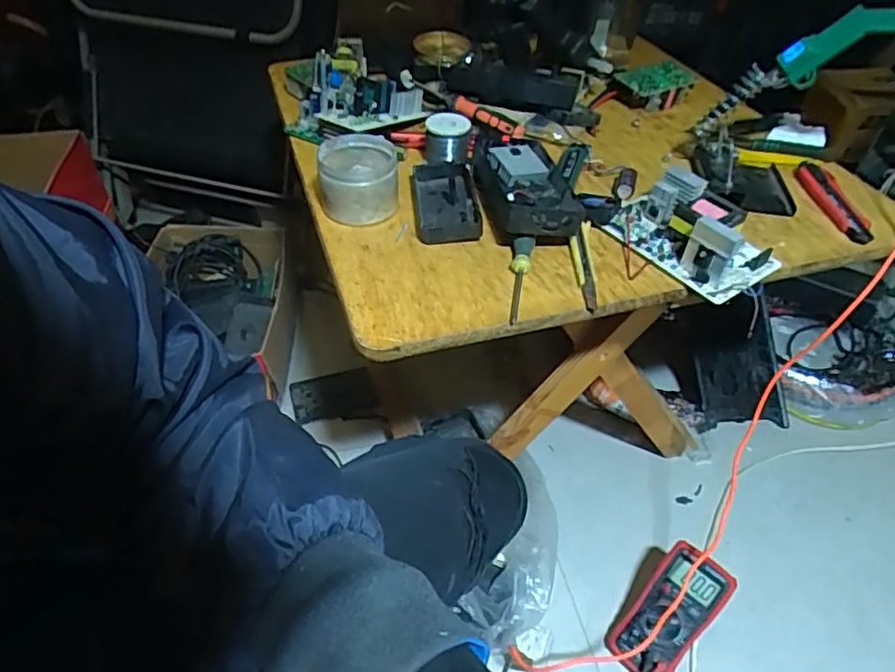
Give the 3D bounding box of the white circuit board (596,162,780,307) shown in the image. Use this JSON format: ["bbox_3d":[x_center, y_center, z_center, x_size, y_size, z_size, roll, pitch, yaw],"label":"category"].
[{"bbox_3d":[0.254,-0.115,0.637,0.112,0.056,0.162,-29,52,-29],"label":"white circuit board"}]

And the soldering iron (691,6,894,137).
[{"bbox_3d":[0.385,-0.291,0.665,0.247,0.061,0.047,-20,29,38],"label":"soldering iron"}]

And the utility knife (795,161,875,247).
[{"bbox_3d":[0.451,-0.162,0.722,0.043,0.017,0.156,5,44,2],"label":"utility knife"}]

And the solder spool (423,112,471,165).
[{"bbox_3d":[0.000,-0.230,0.724,0.054,0.048,0.049,1,44,-2],"label":"solder spool"}]

